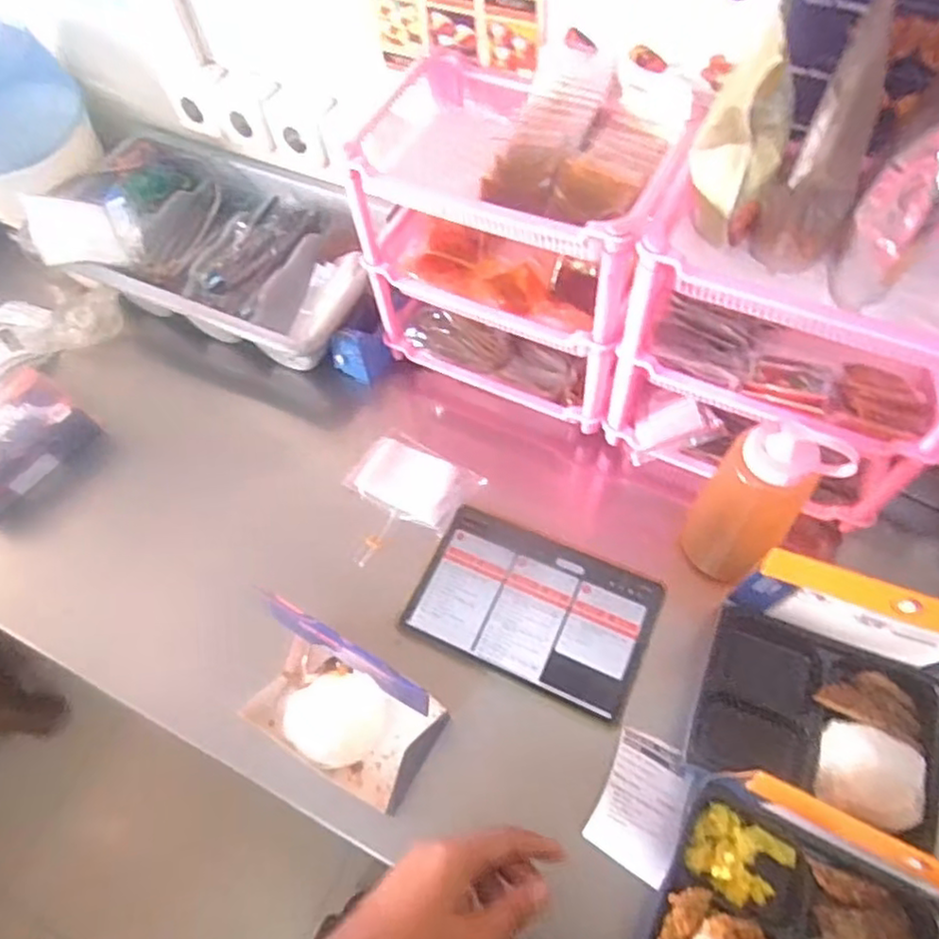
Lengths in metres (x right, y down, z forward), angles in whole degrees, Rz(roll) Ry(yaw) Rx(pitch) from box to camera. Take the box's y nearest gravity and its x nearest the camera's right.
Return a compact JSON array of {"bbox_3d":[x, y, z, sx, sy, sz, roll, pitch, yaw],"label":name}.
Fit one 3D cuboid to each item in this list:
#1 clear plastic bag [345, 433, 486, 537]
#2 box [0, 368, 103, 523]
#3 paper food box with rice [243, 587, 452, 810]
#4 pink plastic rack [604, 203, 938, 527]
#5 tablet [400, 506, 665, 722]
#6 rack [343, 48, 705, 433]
[{"bbox_3d":[-0.070,0.010,0.831,0.145,0.024,0.098,30,67,19],"label":"clear plastic bag"},{"bbox_3d":[-0.591,-0.031,0.877,0.138,0.084,0.189,34,68,20],"label":"box"},{"bbox_3d":[-0.128,0.231,0.647,0.168,0.163,0.103,26,66,17],"label":"paper food box with rice"},{"bbox_3d":[0.312,-0.133,0.674,0.318,0.283,0.196,23,65,15],"label":"pink plastic rack"},{"bbox_3d":[0.071,0.149,0.756,0.251,0.013,0.164,20,64,14],"label":"tablet"},{"bbox_3d":[0.046,-0.251,0.768,0.322,0.306,0.192,23,65,16],"label":"rack"}]

